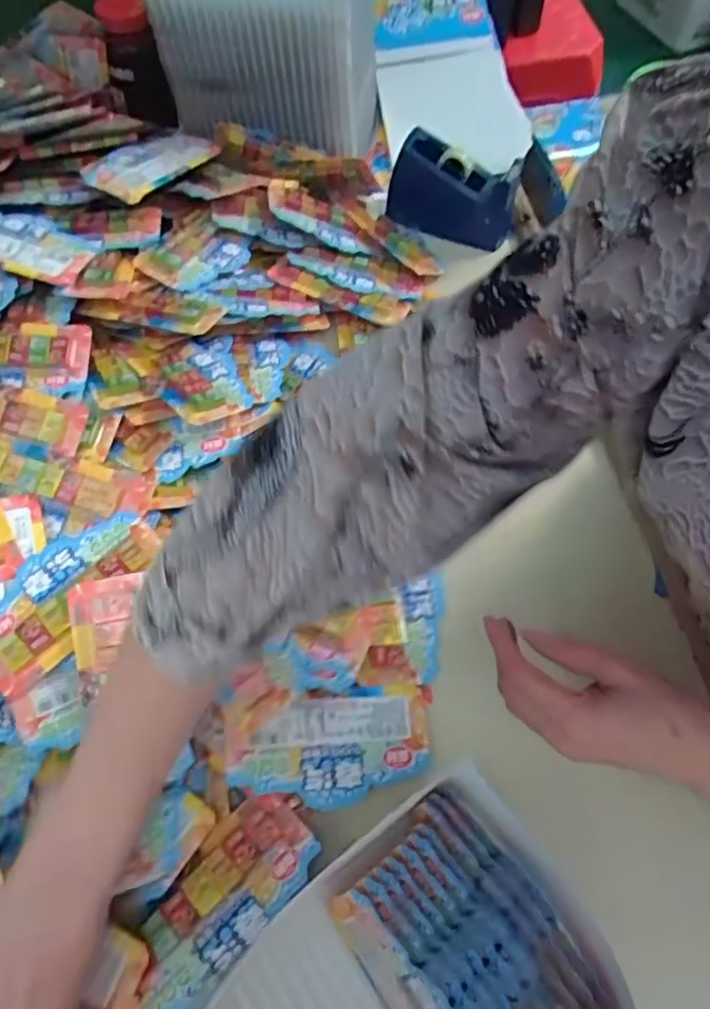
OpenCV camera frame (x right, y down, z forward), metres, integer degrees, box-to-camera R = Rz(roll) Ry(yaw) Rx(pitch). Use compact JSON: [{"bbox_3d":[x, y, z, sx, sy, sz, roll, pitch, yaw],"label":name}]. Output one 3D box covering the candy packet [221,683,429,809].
[{"bbox_3d":[-0.014,0.173,0.452,0.144,0.017,0.071,-4,61,-16],"label":"candy packet"}]

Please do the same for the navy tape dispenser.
[{"bbox_3d":[0.105,-0.337,0.681,0.137,0.079,0.046,25,66,14],"label":"navy tape dispenser"}]

